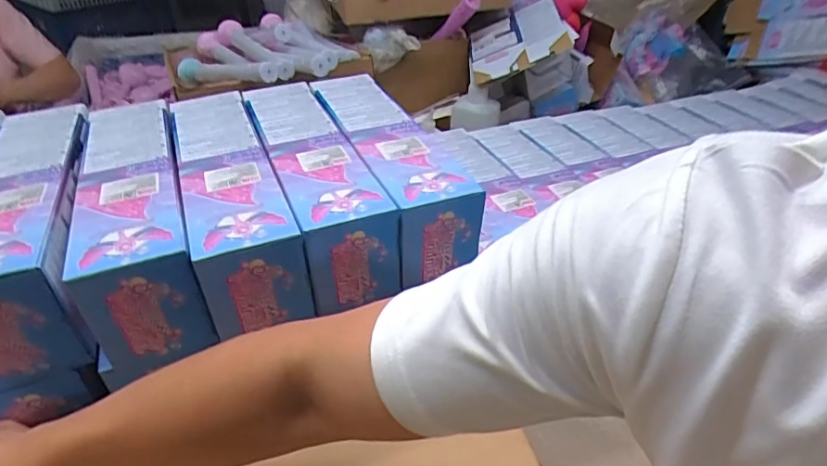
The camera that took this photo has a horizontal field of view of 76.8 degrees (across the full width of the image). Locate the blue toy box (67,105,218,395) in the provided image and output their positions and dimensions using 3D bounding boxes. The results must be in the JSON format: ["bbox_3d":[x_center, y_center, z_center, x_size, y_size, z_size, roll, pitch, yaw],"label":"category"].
[{"bbox_3d":[-0.280,-0.029,0.531,0.088,0.104,0.325,-13,38,-21],"label":"blue toy box"}]

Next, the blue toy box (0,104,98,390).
[{"bbox_3d":[-0.379,-0.020,0.514,0.096,0.103,0.326,-12,38,-20],"label":"blue toy box"}]

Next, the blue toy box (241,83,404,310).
[{"bbox_3d":[-0.117,-0.074,0.581,0.087,0.090,0.333,-14,44,-19],"label":"blue toy box"}]

